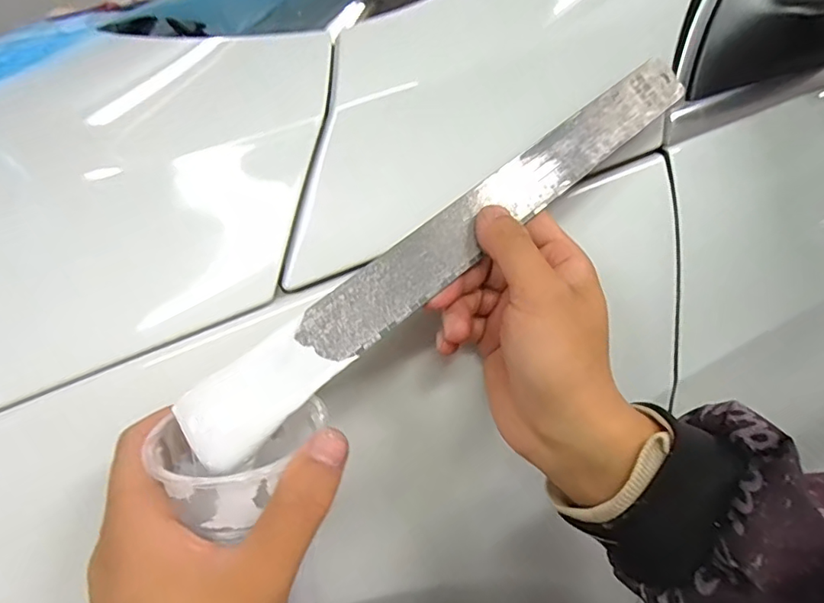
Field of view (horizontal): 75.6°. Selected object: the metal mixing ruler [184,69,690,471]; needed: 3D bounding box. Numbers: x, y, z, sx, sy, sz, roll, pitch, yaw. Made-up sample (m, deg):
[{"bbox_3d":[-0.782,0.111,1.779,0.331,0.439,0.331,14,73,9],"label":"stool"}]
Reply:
[{"bbox_3d":[0.035,-0.042,0.277,0.337,0.034,0.005,-39,-2,-20],"label":"metal mixing ruler"}]

